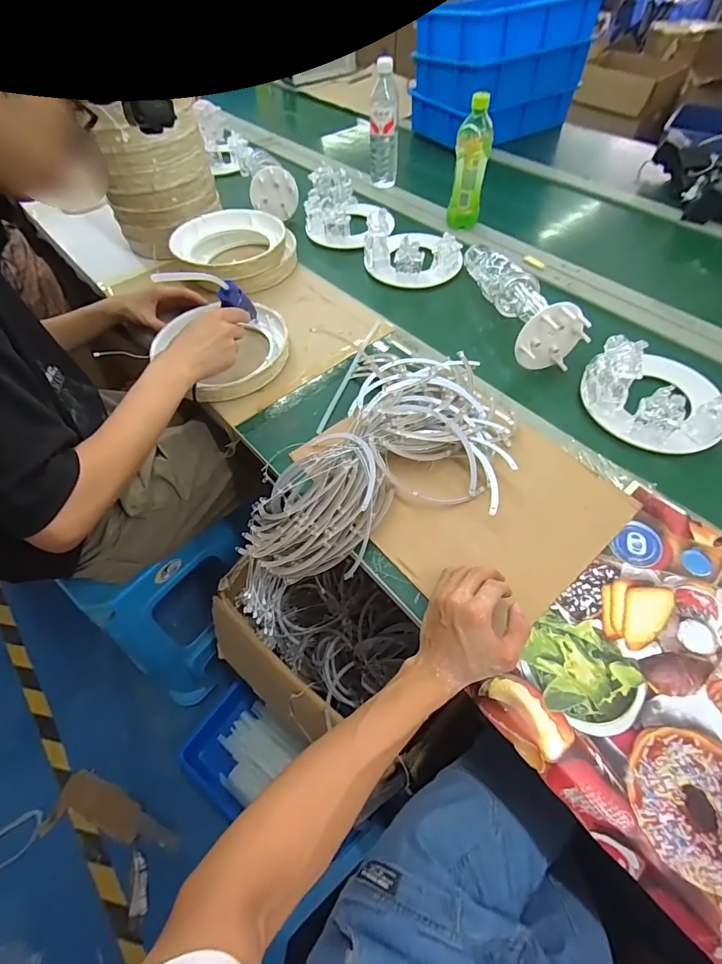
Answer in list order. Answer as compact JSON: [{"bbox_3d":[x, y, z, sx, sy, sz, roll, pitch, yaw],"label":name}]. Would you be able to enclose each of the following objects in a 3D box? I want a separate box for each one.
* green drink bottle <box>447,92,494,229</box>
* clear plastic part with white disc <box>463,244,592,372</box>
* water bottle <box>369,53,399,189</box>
[{"bbox_3d":[0.217,-0.623,0.840,0.065,0.205,0.055,4,56,5],"label":"green drink bottle"},{"bbox_3d":[0.247,-0.325,0.717,0.092,0.091,0.318,-15,57,-8],"label":"clear plastic part with white disc"},{"bbox_3d":[0.052,-0.799,0.962,0.068,0.206,0.074,0,56,2],"label":"water bottle"}]

